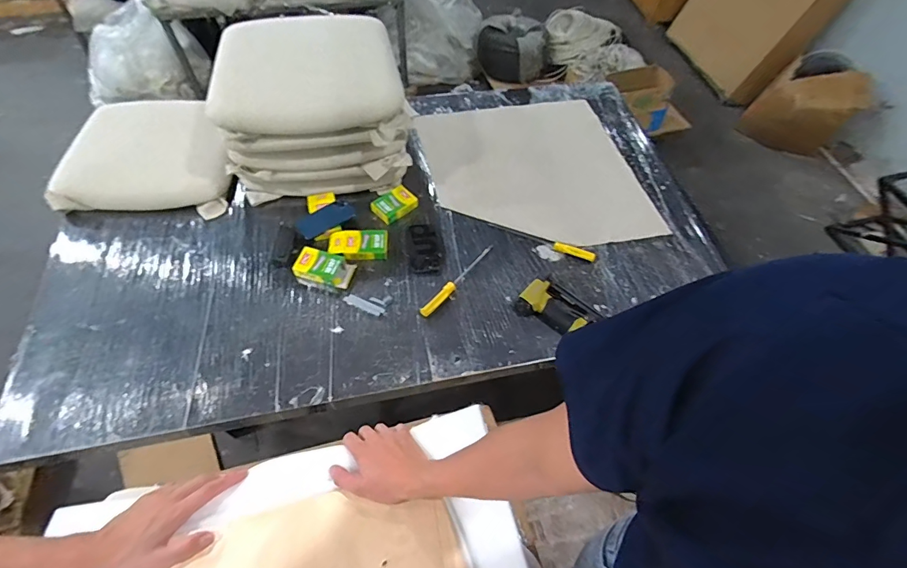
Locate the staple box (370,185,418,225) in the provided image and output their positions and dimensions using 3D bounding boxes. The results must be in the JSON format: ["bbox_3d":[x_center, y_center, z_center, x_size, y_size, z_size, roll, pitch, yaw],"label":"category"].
[{"bbox_3d":[-0.169,-0.236,1.286,0.126,0.027,0.085,-38,67,-25],"label":"staple box"}]

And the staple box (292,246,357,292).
[{"bbox_3d":[-0.341,-0.041,1.143,0.151,0.037,0.093,14,57,6],"label":"staple box"}]

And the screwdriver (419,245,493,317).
[{"bbox_3d":[0.016,-0.012,1.161,0.026,0.030,0.285,36,62,19],"label":"screwdriver"}]

